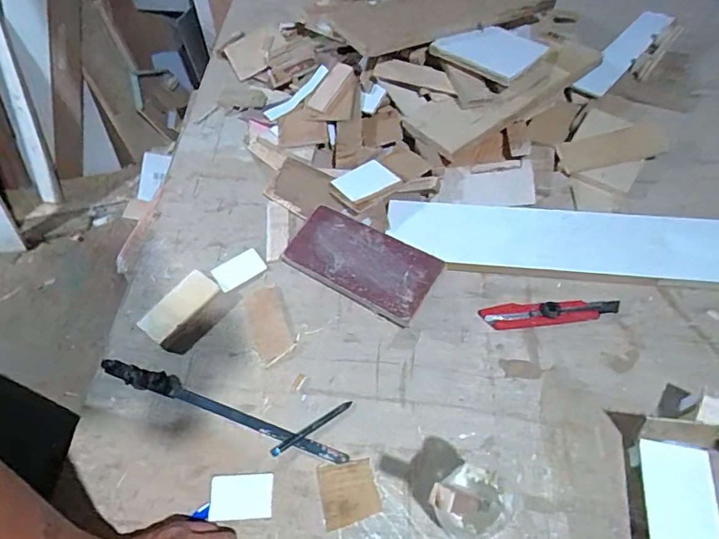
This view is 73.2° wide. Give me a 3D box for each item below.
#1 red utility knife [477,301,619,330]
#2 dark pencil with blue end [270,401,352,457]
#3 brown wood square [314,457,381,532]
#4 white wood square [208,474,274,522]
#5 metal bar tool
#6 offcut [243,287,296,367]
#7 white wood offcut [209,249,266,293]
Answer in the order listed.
[{"bbox_3d":[0.231,0.053,0.585,0.161,0.010,0.032,-2,56,3],"label":"red utility knife"},{"bbox_3d":[-0.053,0.175,0.535,0.099,0.004,0.011,-30,59,-15],"label":"dark pencil with blue end"},{"bbox_3d":[-0.013,0.229,0.499,0.057,0.004,0.058,-13,56,-5],"label":"brown wood square"},{"bbox_3d":[-0.123,0.236,0.502,0.063,0.006,0.043,-3,56,2],"label":"white wood square"},{"bbox_3d":[-0.161,0.155,0.554,0.314,0.015,0.027,15,58,14],"label":"metal bar tool"},{"bbox_3d":[-0.114,0.066,0.604,0.047,0.004,0.097,-20,57,-9],"label":"offcut"},{"bbox_3d":[-0.163,0.000,0.652,0.067,0.006,0.045,-33,60,-17],"label":"white wood offcut"}]

